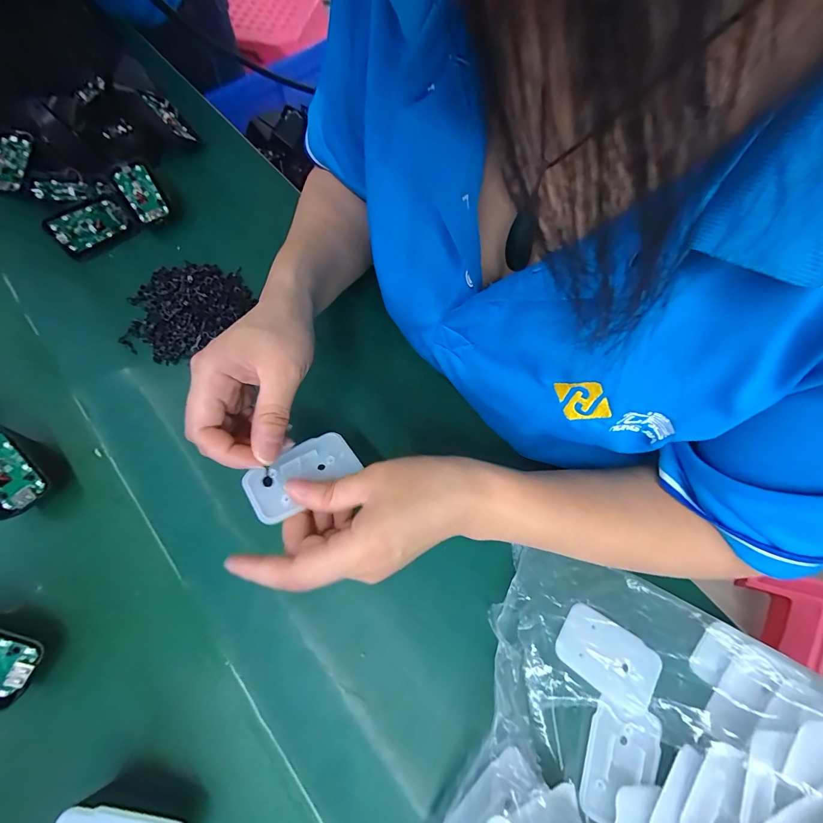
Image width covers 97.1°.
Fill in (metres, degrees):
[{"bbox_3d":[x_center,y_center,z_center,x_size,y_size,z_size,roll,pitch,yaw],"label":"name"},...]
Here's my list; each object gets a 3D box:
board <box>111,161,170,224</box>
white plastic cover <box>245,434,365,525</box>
[{"bbox_3d":[-0.282,-0.228,0.379,0.035,0.008,0.063,-35,92,-15],"label":"board"},{"bbox_3d":[-0.071,0.040,0.237,0.070,0.007,0.037,-34,74,-33],"label":"white plastic cover"}]

